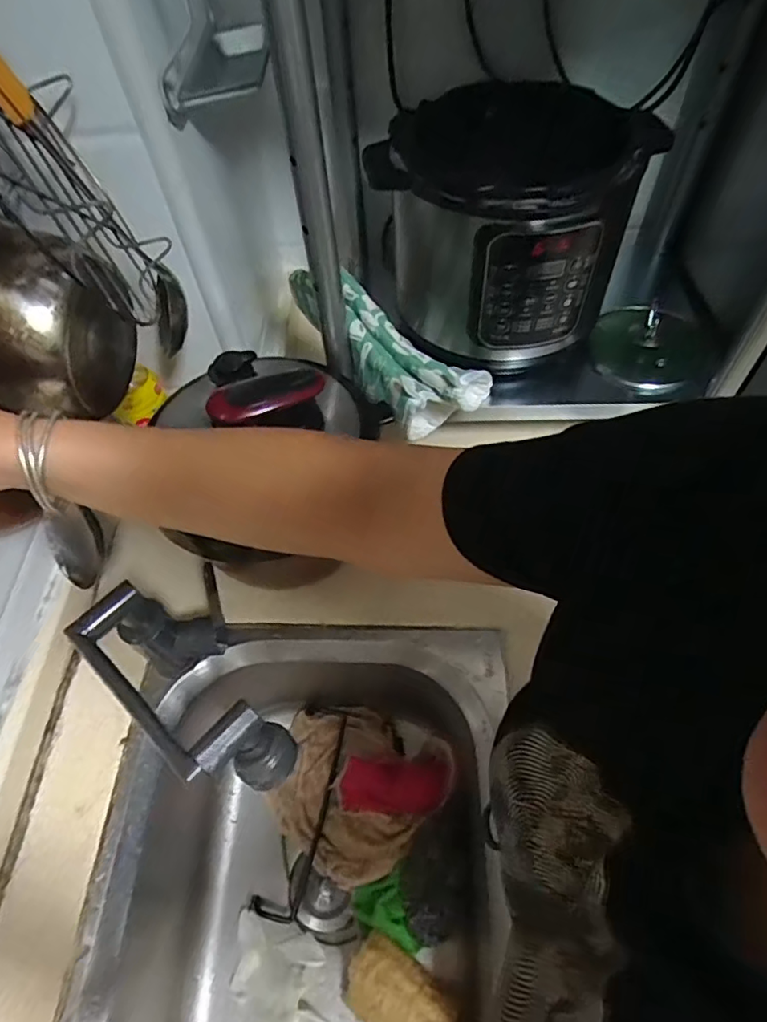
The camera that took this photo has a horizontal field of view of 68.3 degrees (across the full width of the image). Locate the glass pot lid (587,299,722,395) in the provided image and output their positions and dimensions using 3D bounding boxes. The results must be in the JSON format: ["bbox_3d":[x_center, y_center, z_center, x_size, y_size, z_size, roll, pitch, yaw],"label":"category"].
[{"bbox_3d":[0.359,-0.225,0.743,0.155,0.040,0.161,-2,57,3],"label":"glass pot lid"}]

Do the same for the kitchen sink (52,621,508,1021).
[{"bbox_3d":[-0.077,0.398,0.609,0.376,0.219,0.490,0,57,4],"label":"kitchen sink"}]

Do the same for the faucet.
[{"bbox_3d":[-0.156,0.166,0.529,0.221,0.181,0.107,34,65,23],"label":"faucet"}]

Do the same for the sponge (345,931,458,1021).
[{"bbox_3d":[0.017,0.520,0.600,0.117,0.069,0.071,30,64,21],"label":"sponge"}]

